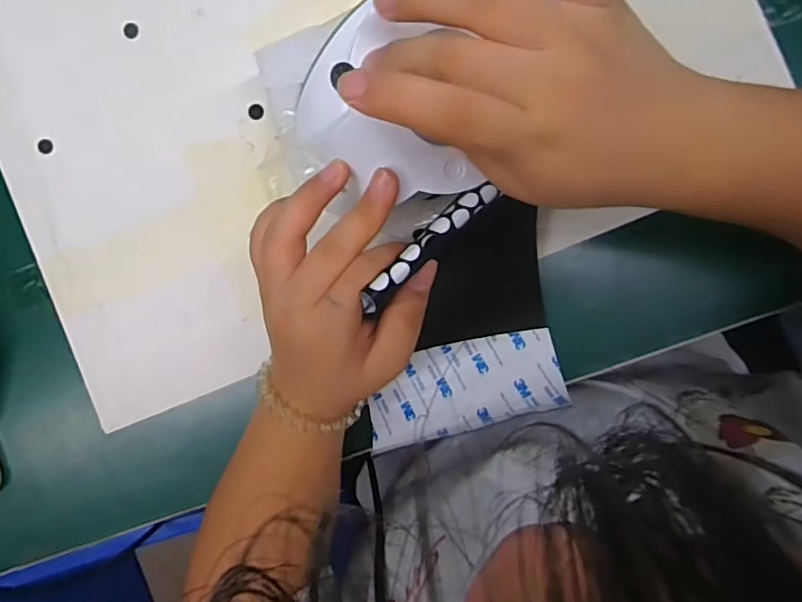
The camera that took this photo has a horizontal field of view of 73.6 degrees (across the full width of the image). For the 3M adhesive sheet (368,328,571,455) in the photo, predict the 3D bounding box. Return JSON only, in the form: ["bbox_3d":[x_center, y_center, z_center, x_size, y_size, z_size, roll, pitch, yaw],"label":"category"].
[{"bbox_3d":[0.038,0.054,0.335,0.122,0.011,0.055,-16,67,10],"label":"3M adhesive sheet"}]

